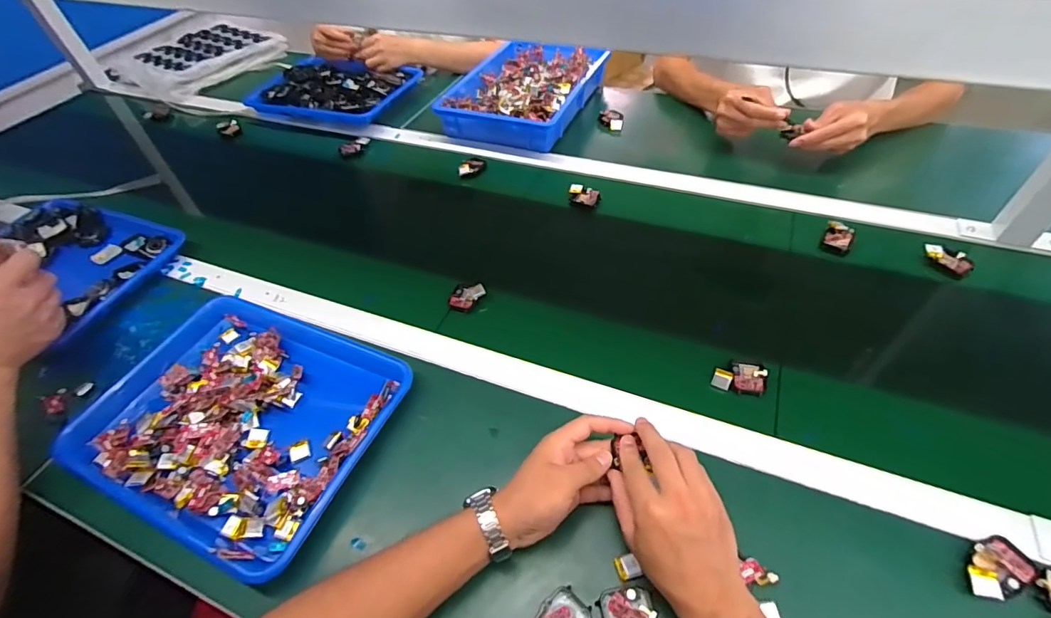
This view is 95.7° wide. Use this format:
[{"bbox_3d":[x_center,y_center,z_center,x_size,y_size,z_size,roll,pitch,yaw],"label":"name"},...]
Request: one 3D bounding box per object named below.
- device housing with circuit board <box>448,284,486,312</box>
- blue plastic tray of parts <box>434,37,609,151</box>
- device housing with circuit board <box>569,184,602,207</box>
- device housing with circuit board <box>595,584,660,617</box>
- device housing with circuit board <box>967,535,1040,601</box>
[{"bbox_3d":[-0.079,-0.016,0.647,0.044,0.020,0.038,10,51,14],"label":"device housing with circuit board"},{"bbox_3d":[0.002,-0.449,0.974,0.261,0.056,0.341,15,52,18],"label":"blue plastic tray of parts"},{"bbox_3d":[0.095,-0.187,0.777,0.052,0.017,0.025,24,55,24],"label":"device housing with circuit board"},{"bbox_3d":[0.087,0.256,0.402,0.047,0.009,0.040,-10,49,-3],"label":"device housing with circuit board"},{"bbox_3d":[0.396,0.219,0.401,0.062,0.012,0.038,-20,50,-11],"label":"device housing with circuit board"}]

